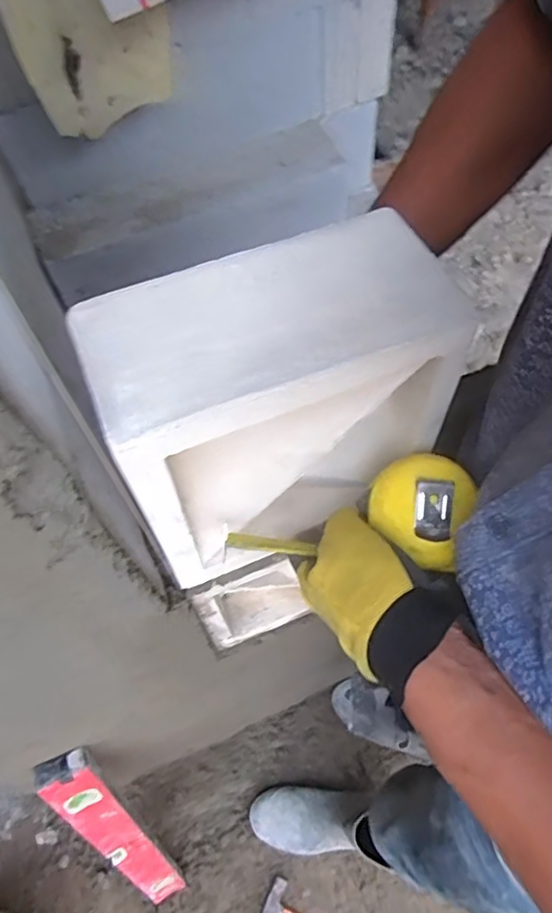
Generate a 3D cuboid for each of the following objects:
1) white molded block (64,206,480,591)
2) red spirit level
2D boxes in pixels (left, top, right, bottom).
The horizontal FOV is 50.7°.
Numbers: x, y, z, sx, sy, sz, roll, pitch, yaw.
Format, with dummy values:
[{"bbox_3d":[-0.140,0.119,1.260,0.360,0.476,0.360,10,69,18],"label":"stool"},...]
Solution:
[{"bbox_3d":[0.002,-0.027,0.375,0.194,0.176,0.118,-25,64,-11],"label":"white molded block"},{"bbox_3d":[-0.218,0.572,0.864,0.065,0.592,0.033,-12,42,-5],"label":"red spirit level"}]

